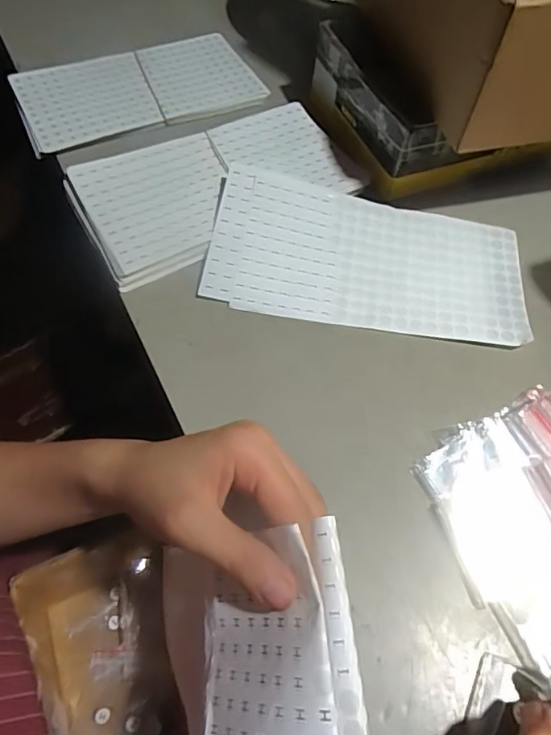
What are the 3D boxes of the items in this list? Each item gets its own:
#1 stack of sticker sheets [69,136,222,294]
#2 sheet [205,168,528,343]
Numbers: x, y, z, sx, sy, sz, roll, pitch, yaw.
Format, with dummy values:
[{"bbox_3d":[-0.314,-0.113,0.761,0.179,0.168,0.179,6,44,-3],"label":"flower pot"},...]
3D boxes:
[{"bbox_3d":[-0.097,-0.136,0.421,0.128,0.016,0.137,-23,64,-15],"label":"stack of sticker sheets"},{"bbox_3d":[0.074,-0.091,0.401,0.249,0.023,0.126,9,60,3],"label":"sheet"}]

